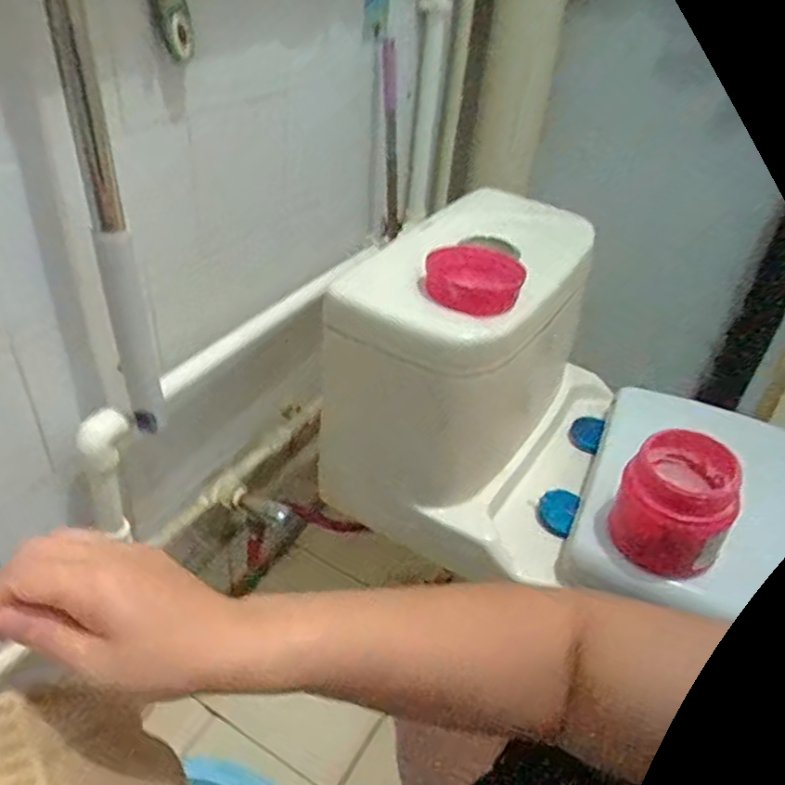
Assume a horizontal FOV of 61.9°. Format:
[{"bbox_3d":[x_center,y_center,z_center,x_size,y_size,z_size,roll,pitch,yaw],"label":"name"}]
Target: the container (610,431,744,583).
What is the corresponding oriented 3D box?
[{"bbox_3d":[0.264,0.101,0.613,0.094,0.112,0.090,22,40,20],"label":"container"}]

